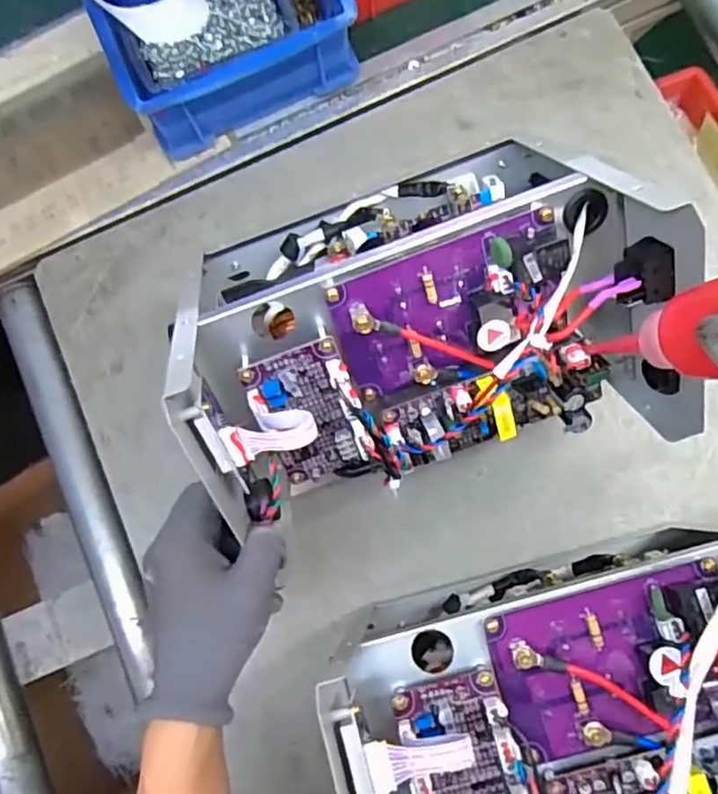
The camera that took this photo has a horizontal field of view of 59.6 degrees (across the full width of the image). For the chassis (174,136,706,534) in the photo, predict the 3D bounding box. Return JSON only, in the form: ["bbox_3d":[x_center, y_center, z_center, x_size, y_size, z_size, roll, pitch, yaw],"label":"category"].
[{"bbox_3d":[0.029,-0.048,0.425,0.283,0.237,0.153,-20,113,-2],"label":"chassis"}]

